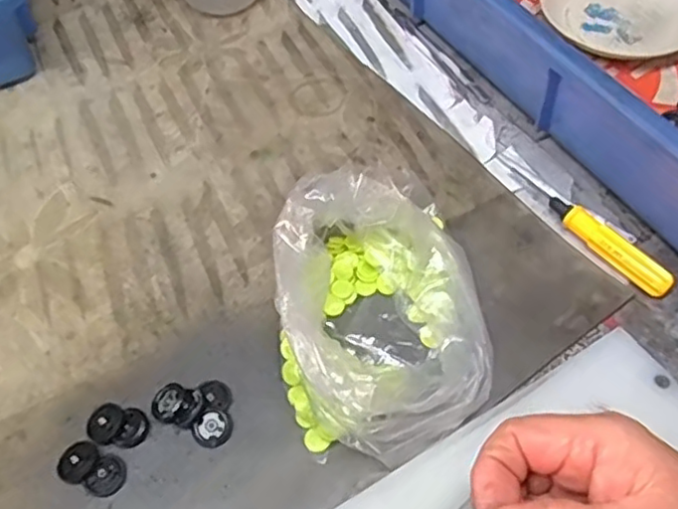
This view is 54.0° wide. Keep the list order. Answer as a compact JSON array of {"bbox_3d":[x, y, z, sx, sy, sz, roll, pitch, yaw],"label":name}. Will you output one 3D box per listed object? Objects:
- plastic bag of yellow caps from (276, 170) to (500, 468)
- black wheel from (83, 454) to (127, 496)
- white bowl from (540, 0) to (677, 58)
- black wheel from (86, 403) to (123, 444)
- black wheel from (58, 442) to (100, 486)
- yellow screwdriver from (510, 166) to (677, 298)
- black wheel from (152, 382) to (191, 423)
[{"bbox_3d":[0.023,0.025,0.343,0.105,0.057,0.143,0,55,3],"label":"plastic bag of yellow caps"},{"bbox_3d":[-0.113,0.108,0.324,0.016,0.004,0.019,23,59,18],"label":"black wheel"},{"bbox_3d":[0.213,-0.184,0.495,0.113,0.022,0.098,20,58,17],"label":"white bowl"},{"bbox_3d":[-0.119,0.085,0.338,0.019,0.006,0.019,-1,55,2],"label":"black wheel"},{"bbox_3d":[-0.129,0.102,0.328,0.018,0.005,0.020,21,58,17],"label":"black wheel"},{"bbox_3d":[0.148,-0.018,0.399,0.016,0.015,0.118,-30,58,-17],"label":"yellow screwdriver"},{"bbox_3d":[-0.087,0.077,0.343,0.019,0.006,0.019,-1,55,2],"label":"black wheel"}]

